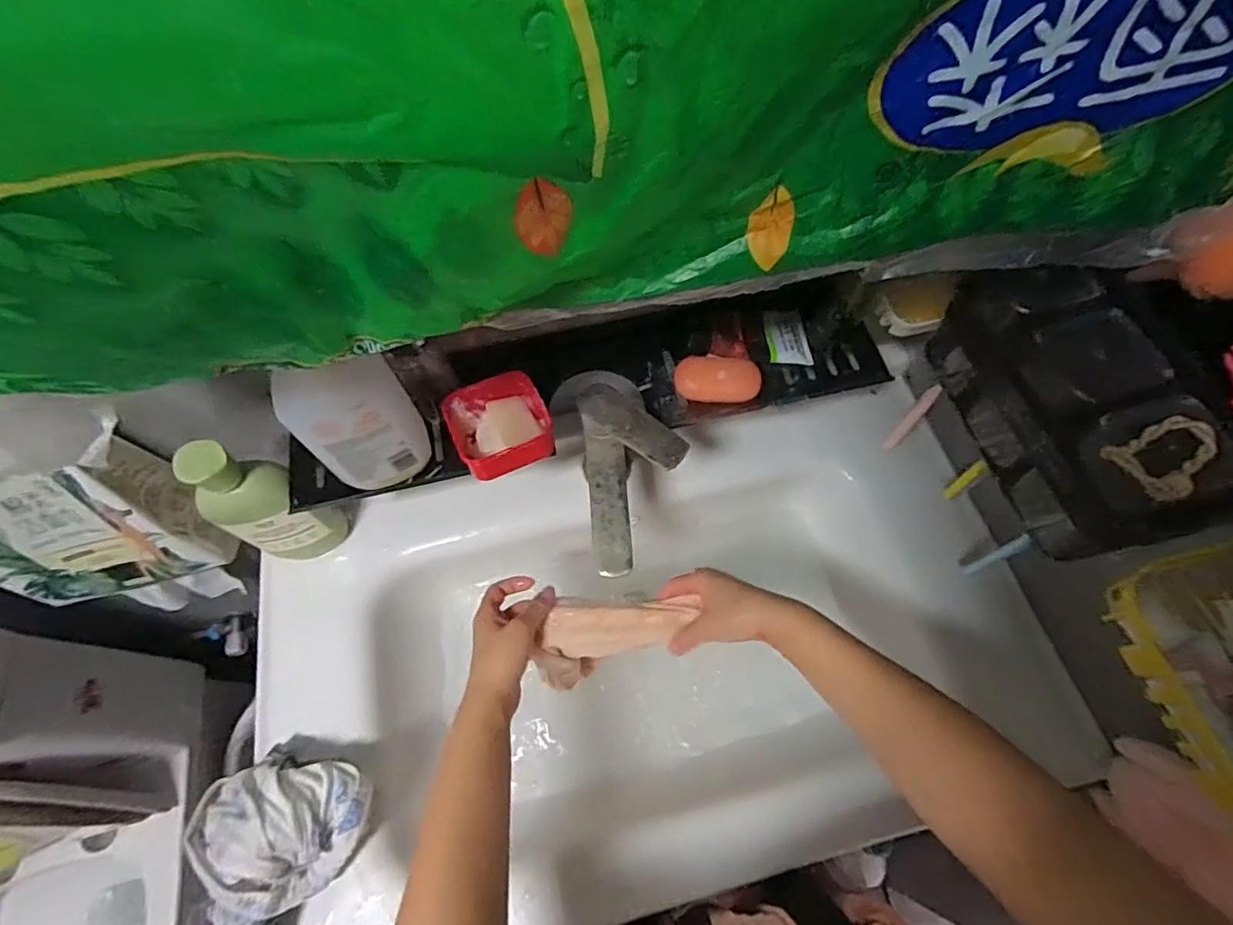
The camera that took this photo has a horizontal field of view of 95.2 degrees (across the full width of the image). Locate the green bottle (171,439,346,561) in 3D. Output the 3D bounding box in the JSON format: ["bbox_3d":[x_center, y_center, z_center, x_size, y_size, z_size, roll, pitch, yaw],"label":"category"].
[{"bbox_3d":[-0.346,0.046,0.559,0.062,0.204,0.075,23,68,11],"label":"green bottle"}]

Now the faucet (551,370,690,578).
[{"bbox_3d":[0.008,-0.004,0.530,0.098,0.067,0.193,-16,66,-7],"label":"faucet"}]

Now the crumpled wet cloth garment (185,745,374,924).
[{"bbox_3d":[-0.308,0.323,0.492,0.136,0.071,0.155,34,70,15],"label":"crumpled wet cloth garment"}]

